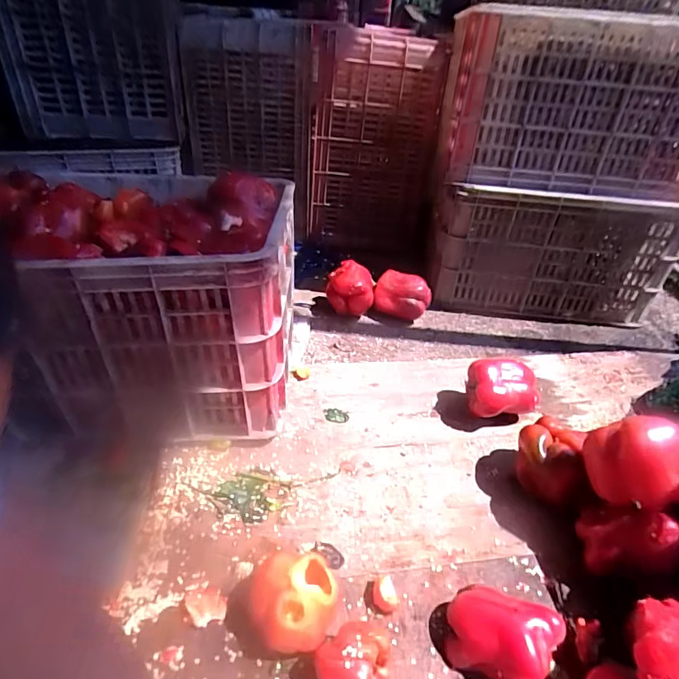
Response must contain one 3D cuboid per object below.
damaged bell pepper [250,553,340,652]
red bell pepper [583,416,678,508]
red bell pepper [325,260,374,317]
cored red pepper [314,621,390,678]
[{"bbox_3d":[-0.046,0.279,0.464,0.085,0.063,0.082,3,37,-2],"label":"damaged bell pepper"},{"bbox_3d":[0.353,0.137,0.512,0.097,0.078,0.106,-16,42,-24],"label":"red bell pepper"},{"bbox_3d":[0.023,-0.108,0.977,0.102,0.109,0.081,4,37,0],"label":"red bell pepper"},{"bbox_3d":[0.014,0.313,0.425,0.064,0.062,0.068,33,46,33],"label":"cored red pepper"}]

